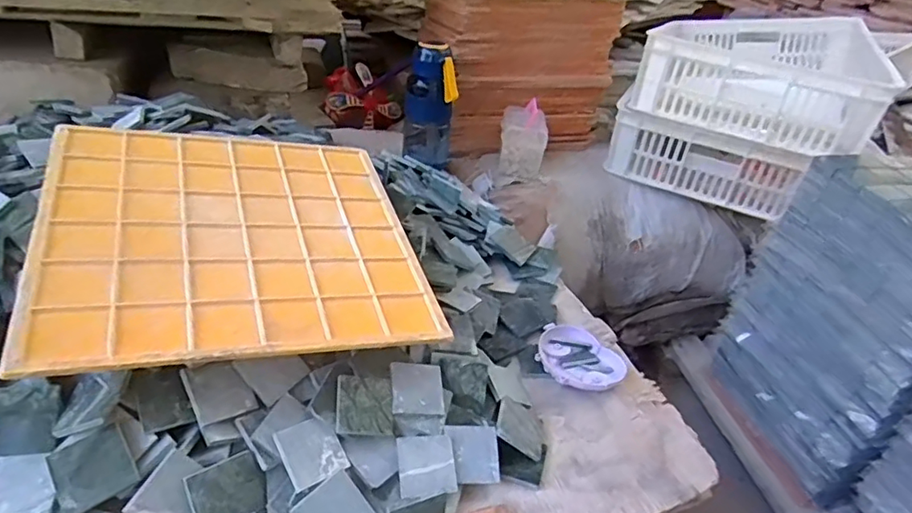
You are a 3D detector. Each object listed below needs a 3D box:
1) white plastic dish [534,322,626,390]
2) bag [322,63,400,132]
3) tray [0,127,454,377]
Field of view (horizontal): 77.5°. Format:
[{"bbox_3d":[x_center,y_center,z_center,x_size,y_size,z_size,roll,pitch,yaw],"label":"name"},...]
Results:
[{"bbox_3d":[0.138,0.116,0.644,0.098,0.016,0.079,31,41,30],"label":"white plastic dish"},{"bbox_3d":[-0.218,-0.370,1.339,0.180,0.112,0.140,1,35,-9],"label":"bag"},{"bbox_3d":[-0.207,-0.028,0.549,0.325,0.007,0.314,-1,43,-27],"label":"tray"}]

